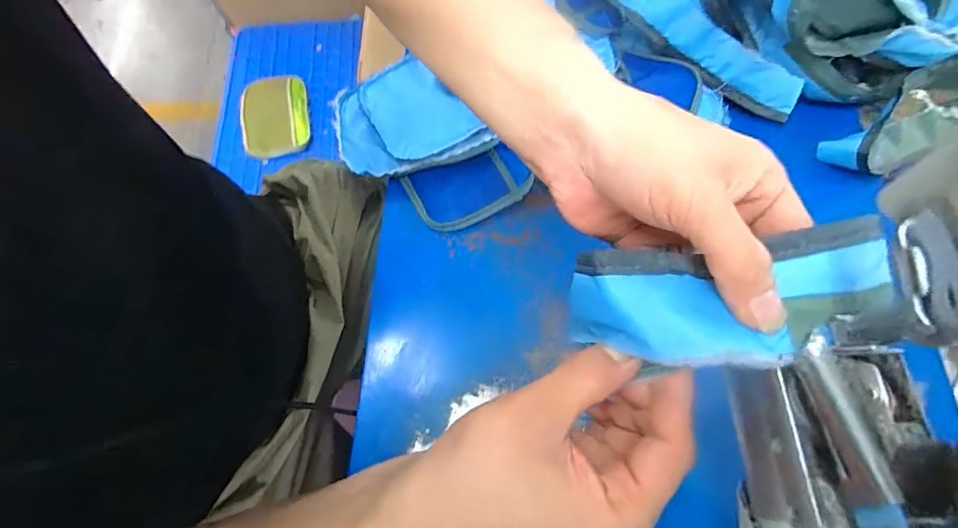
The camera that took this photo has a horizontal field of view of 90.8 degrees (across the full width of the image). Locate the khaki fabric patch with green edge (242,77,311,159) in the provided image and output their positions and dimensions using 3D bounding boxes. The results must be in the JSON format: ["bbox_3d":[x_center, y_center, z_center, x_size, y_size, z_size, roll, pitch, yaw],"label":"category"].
[{"bbox_3d":[-0.442,-0.316,1.013,0.147,0.019,0.194,-10,68,-2],"label":"khaki fabric patch with green edge"}]

